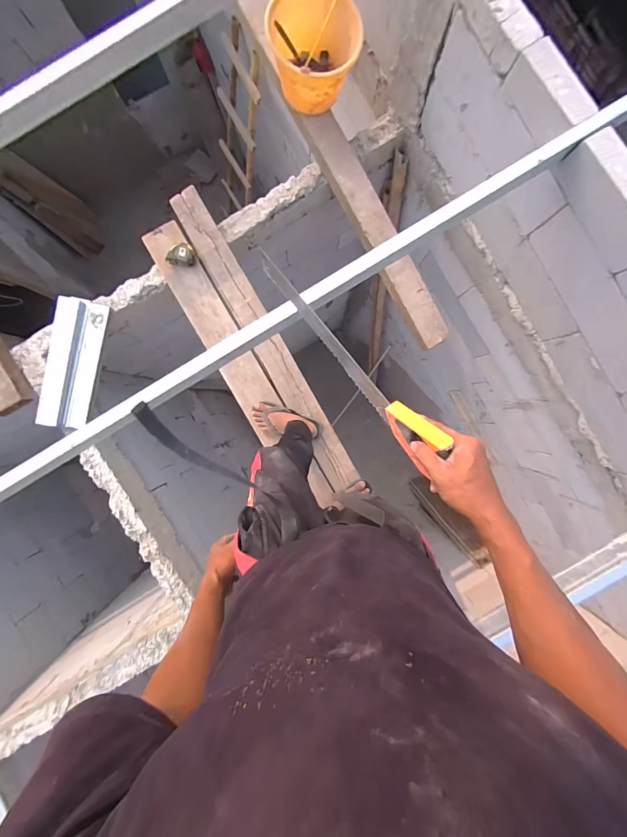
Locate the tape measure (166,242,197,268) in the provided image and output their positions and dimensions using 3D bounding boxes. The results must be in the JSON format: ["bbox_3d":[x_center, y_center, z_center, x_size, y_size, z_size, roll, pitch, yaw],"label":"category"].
[{"bbox_3d":[-0.503,-0.624,1.341,0.112,0.035,0.083,7,92,1],"label":"tape measure"}]

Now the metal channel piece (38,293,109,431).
[{"bbox_3d":[-0.974,-0.222,1.413,0.202,0.069,0.507,13,92,1],"label":"metal channel piece"}]

